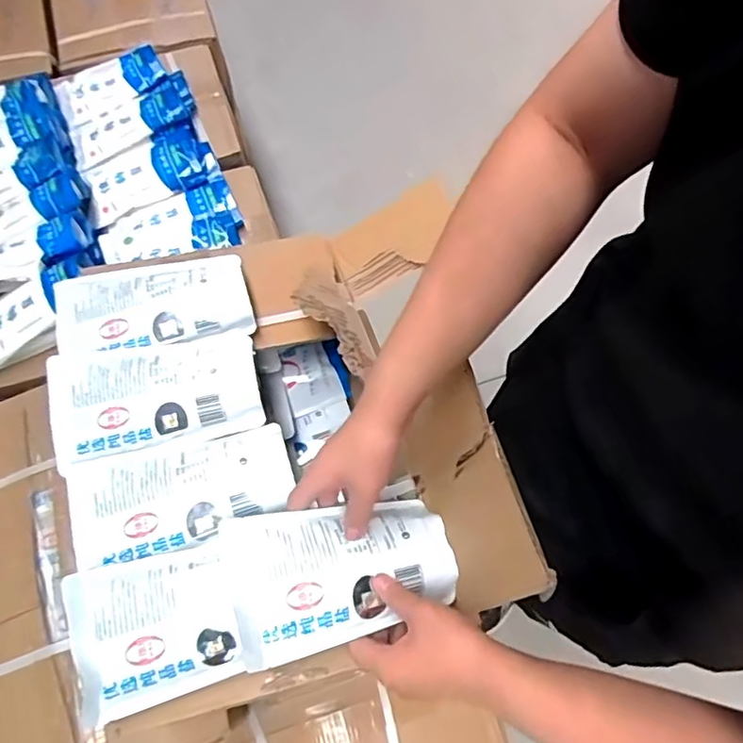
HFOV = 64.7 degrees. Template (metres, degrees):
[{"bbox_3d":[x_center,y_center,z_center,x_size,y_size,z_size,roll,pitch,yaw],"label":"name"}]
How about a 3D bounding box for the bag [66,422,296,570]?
[{"bbox_3d":[-0.176,0.113,0.549,0.199,0.021,0.093,-16,67,-7],"label":"bag"}]

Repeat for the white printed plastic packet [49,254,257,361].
[{"bbox_3d":[-0.235,-0.074,0.628,0.202,0.027,0.105,-12,67,-5],"label":"white printed plastic packet"}]

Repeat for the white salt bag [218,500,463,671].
[{"bbox_3d":[-0.024,0.170,0.514,0.195,0.023,0.116,-9,65,-21],"label":"white salt bag"}]

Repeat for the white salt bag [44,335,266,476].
[{"bbox_3d":[-0.216,0.026,0.586,0.200,0.029,0.114,-12,67,-5],"label":"white salt bag"}]

